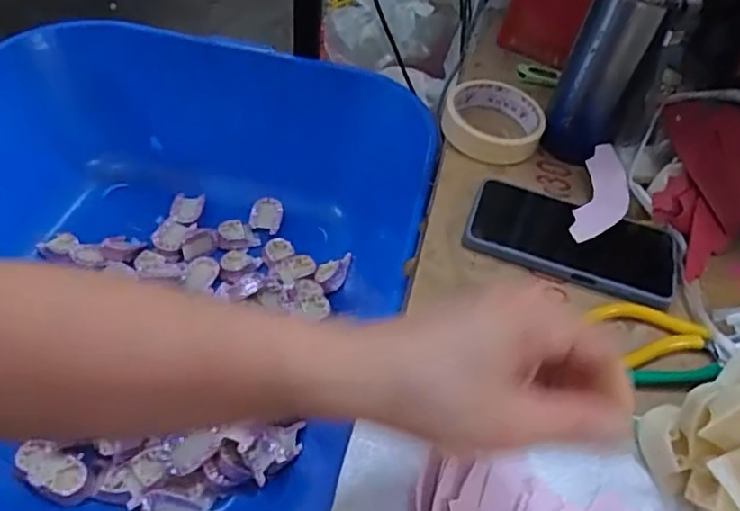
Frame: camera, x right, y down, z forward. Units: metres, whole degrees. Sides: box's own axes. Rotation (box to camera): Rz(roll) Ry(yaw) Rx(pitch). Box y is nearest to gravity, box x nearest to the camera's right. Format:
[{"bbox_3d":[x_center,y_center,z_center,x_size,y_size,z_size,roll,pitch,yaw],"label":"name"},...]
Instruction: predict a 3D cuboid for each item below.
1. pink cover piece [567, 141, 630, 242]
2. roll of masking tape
[{"bbox_3d":[0.197,-0.050,0.529,0.039,0.011,0.114,22,55,9],"label":"pink cover piece"},{"bbox_3d":[0.117,-0.129,0.591,0.090,0.029,0.100,18,50,8],"label":"roll of masking tape"}]

